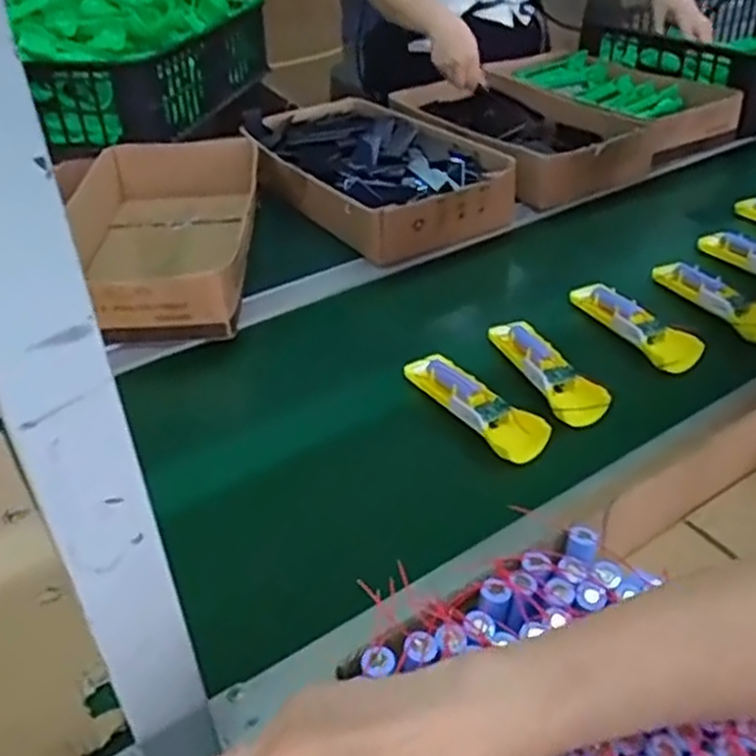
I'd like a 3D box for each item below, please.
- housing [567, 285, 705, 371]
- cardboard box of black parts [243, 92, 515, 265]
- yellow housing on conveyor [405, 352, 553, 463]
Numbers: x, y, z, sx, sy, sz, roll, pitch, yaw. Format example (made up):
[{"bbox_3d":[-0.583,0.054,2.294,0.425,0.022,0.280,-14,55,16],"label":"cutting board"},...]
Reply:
[{"bbox_3d":[0.275,-0.061,0.822,0.049,0.028,0.177,-14,37,-13],"label":"housing"},{"bbox_3d":[-0.015,-0.287,1.062,0.224,0.082,0.385,-23,40,-24],"label":"cardboard box of black parts"},{"bbox_3d":[0.089,0.024,0.715,0.047,0.022,0.159,-24,41,-25],"label":"yellow housing on conveyor"}]

